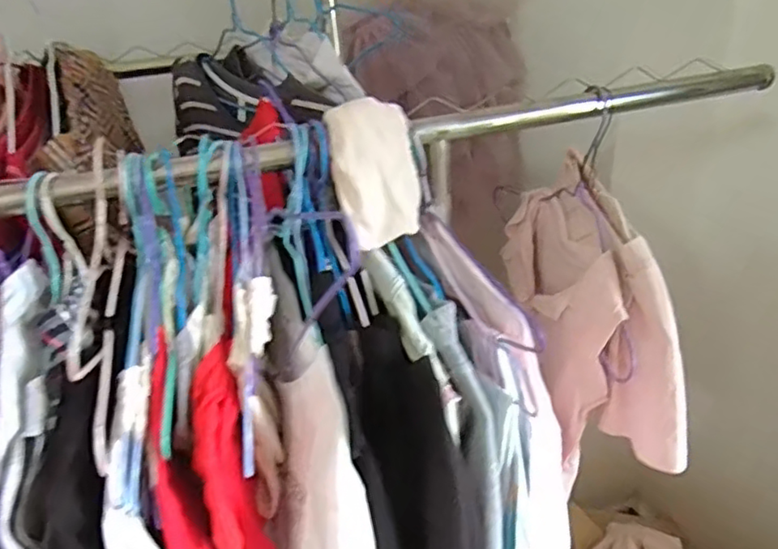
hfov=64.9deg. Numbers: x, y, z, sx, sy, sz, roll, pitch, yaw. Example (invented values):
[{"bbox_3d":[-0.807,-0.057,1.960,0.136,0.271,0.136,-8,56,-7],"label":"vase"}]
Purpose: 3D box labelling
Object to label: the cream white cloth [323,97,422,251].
[{"bbox_3d":[-0.013,-0.099,0.582,0.083,0.110,0.086,-4,30,0],"label":"cream white cloth"}]

